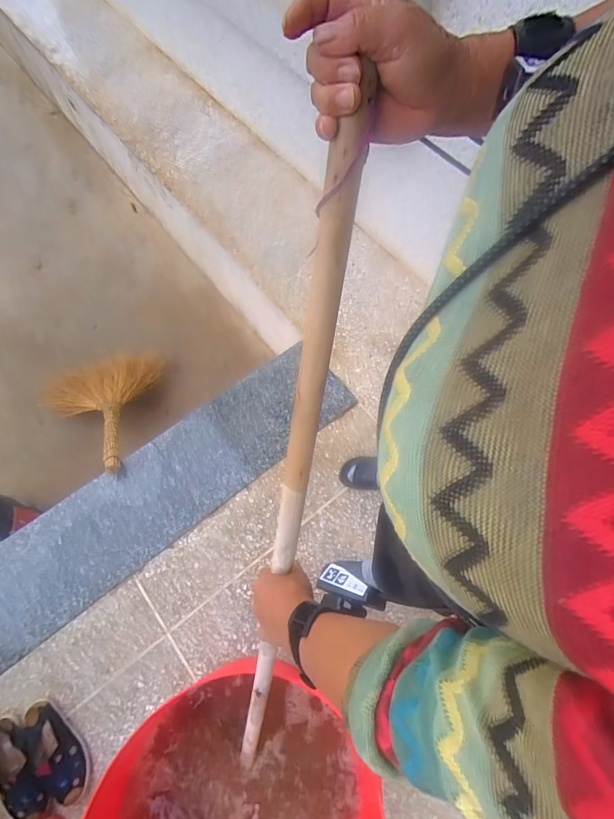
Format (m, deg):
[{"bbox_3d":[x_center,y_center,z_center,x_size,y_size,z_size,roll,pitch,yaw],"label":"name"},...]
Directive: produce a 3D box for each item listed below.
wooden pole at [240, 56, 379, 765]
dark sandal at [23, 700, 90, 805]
[{"bbox_3d":[-0.032,0.188,0.483,0.029,0.921,0.021,11,28,2],"label":"wooden pole"},{"bbox_3d":[-0.586,0.791,0.918,0.088,0.044,0.225,-38,71,-20],"label":"dark sandal"}]

